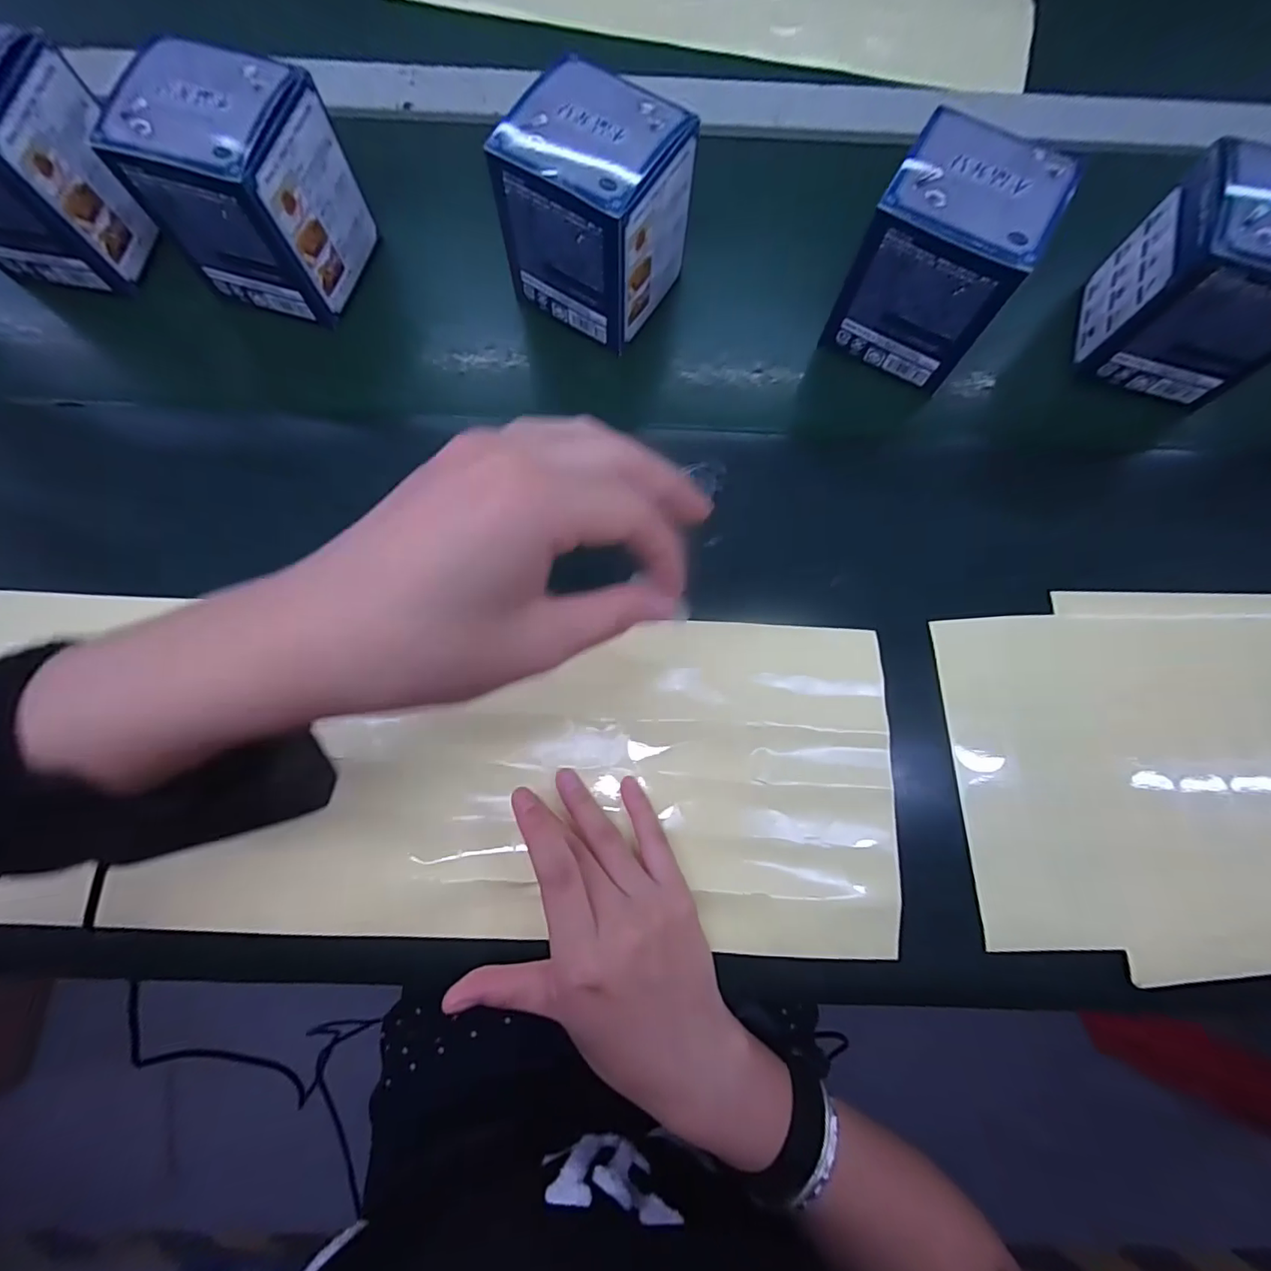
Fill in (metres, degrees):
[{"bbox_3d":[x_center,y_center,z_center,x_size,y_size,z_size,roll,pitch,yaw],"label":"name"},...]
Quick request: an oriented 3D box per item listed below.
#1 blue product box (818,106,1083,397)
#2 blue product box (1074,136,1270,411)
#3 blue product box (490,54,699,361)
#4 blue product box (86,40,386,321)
[{"bbox_3d":[0.170,-0.209,0.312,0.079,0.094,0.071,31,79,6],"label":"blue product box"},{"bbox_3d":[0.323,-0.198,0.308,0.079,0.092,0.086,11,78,2],"label":"blue product box"},{"bbox_3d":[-0.022,-0.241,0.315,0.080,0.091,0.078,32,80,6],"label":"blue product box"},{"bbox_3d":[-0.216,-0.252,0.311,0.081,0.090,0.080,15,78,2],"label":"blue product box"}]

